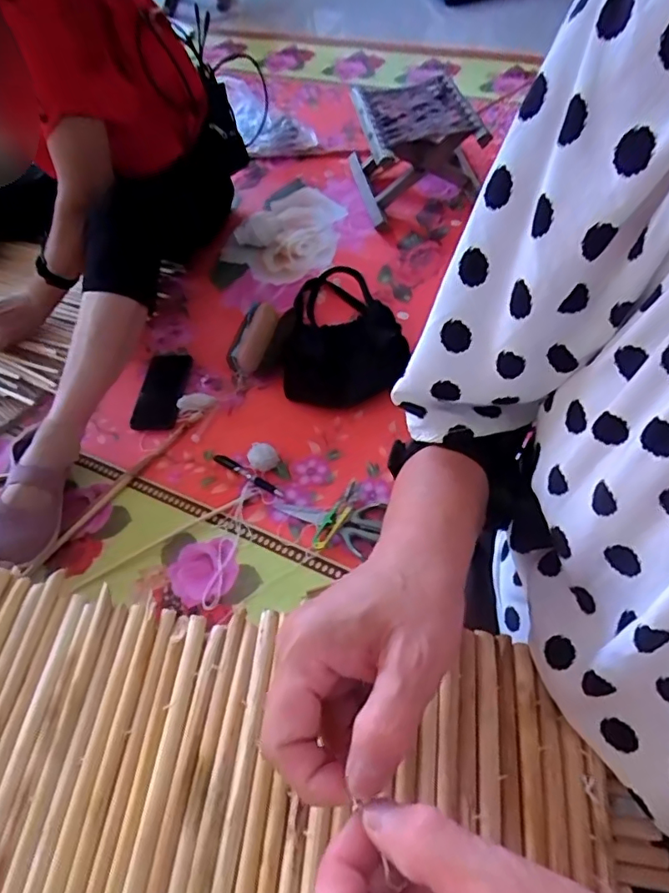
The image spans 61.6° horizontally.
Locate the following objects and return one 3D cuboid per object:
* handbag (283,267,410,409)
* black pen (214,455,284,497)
[{"bbox_3d":[0.012,-0.222,0.989,0.202,0.088,0.329,-7,56,3],"label":"handbag"},{"bbox_3d":[-0.134,0.043,0.872,0.130,0.010,0.018,26,64,22],"label":"black pen"}]

